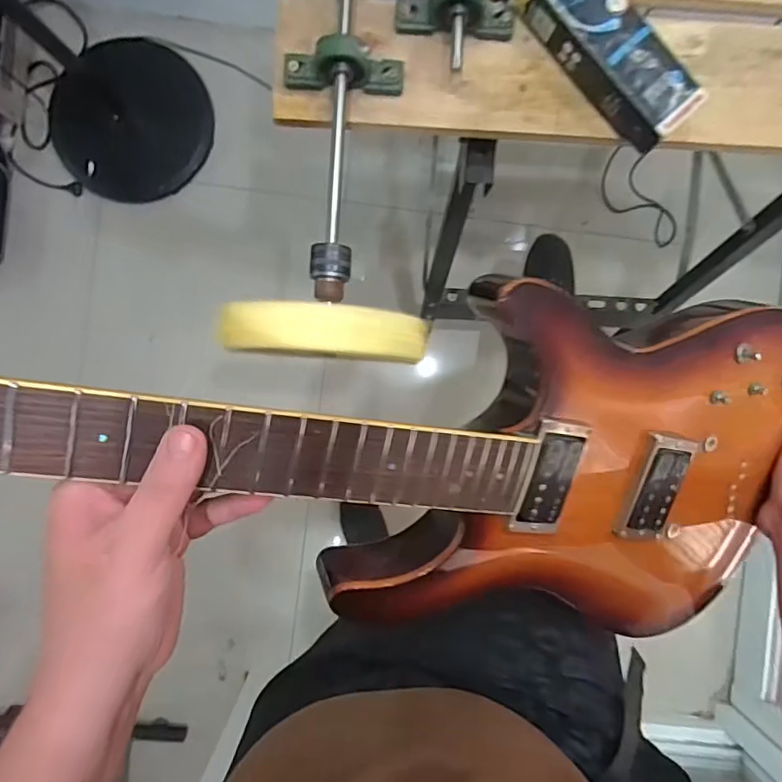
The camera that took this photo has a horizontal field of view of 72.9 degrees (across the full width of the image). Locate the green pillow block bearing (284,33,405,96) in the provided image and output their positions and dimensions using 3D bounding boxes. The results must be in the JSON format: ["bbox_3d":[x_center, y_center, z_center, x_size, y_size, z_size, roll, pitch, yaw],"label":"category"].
[{"bbox_3d":[-0.049,-0.328,0.533,0.124,0.049,0.036,6,90,-2],"label":"green pillow block bearing"}]

